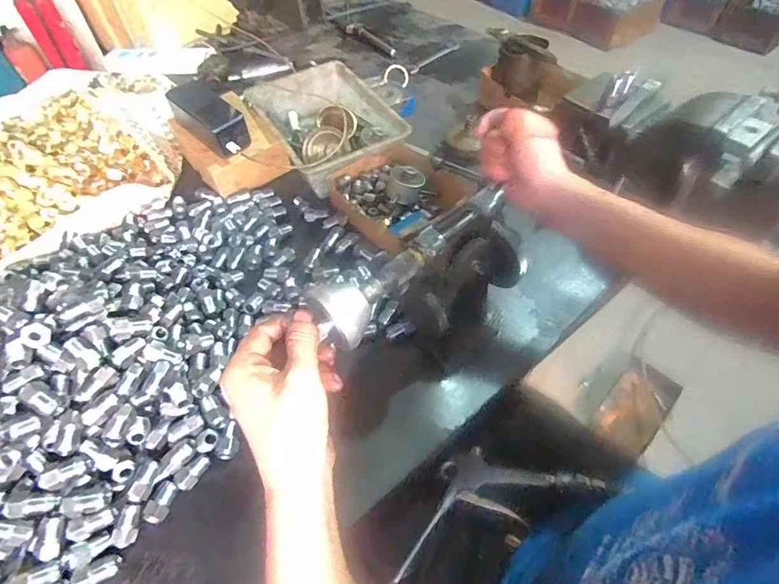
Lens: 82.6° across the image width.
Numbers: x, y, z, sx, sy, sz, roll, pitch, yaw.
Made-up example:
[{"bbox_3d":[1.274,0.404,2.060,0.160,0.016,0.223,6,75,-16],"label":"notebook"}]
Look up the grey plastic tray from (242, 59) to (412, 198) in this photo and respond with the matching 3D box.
[{"bbox_3d":[-0.104,-0.266,0.700,0.170,0.069,0.259,-27,56,-17],"label":"grey plastic tray"}]

